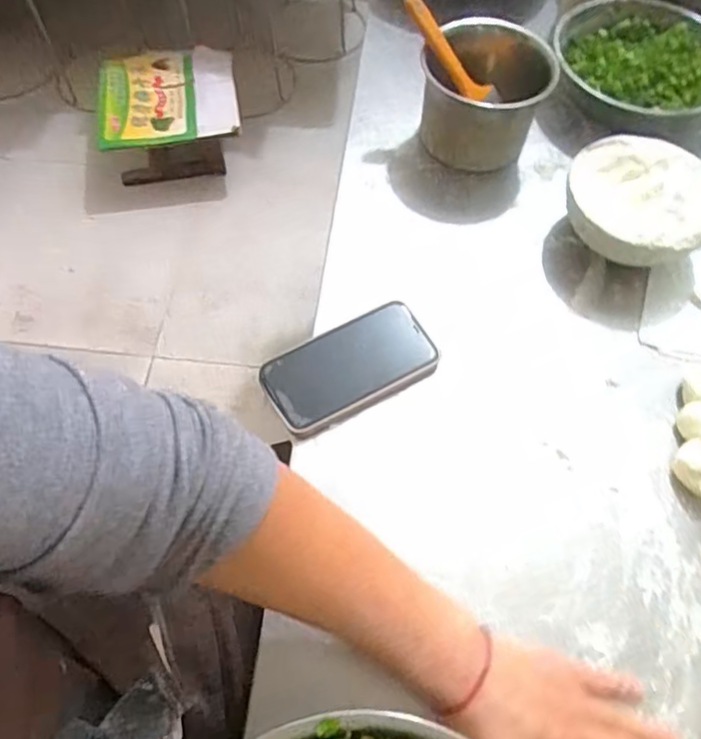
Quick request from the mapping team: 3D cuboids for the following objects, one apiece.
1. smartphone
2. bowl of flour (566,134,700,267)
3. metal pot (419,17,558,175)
[{"bbox_3d":[-0.001,-0.002,0.524,0.145,0.015,0.078,-28,71,-8],"label":"smartphone"},{"bbox_3d":[0.276,-0.153,0.583,0.135,0.073,0.137,0,62,0],"label":"bowl of flour"},{"bbox_3d":[0.138,-0.290,0.640,0.128,0.100,0.125,0,62,0],"label":"metal pot"}]

